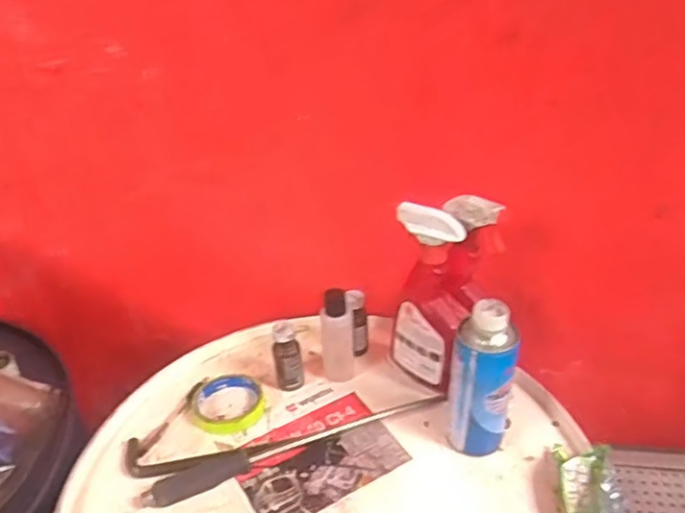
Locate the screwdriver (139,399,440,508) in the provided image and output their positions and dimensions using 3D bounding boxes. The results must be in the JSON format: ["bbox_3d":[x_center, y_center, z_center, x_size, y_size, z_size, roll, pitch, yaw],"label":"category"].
[{"bbox_3d":[-0.048,0.209,0.722,0.351,0.031,0.033,-16,35,-19],"label":"screwdriver"}]

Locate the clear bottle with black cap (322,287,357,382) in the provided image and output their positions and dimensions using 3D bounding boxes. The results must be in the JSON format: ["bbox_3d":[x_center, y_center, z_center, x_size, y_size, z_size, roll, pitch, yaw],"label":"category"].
[{"bbox_3d":[-0.007,0.097,0.794,0.043,0.122,0.039,1,33,7],"label":"clear bottle with black cap"}]

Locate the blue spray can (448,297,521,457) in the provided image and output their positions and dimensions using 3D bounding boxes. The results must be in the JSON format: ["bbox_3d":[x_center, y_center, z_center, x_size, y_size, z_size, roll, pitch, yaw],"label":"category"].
[{"bbox_3d":[0.152,0.131,0.678,0.065,0.192,0.062,-2,33,1],"label":"blue spray can"}]

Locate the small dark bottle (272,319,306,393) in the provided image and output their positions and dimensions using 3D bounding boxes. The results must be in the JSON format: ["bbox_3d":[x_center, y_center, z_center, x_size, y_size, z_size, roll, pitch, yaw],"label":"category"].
[{"bbox_3d":[-0.068,0.126,0.785,0.033,0.096,0.028,-9,33,-9],"label":"small dark bottle"}]

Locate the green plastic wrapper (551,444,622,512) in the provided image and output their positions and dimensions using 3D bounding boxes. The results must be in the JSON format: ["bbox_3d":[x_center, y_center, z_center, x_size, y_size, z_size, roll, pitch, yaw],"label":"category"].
[{"bbox_3d":[0.249,0.244,0.638,0.063,0.039,0.129,4,34,11],"label":"green plastic wrapper"}]

